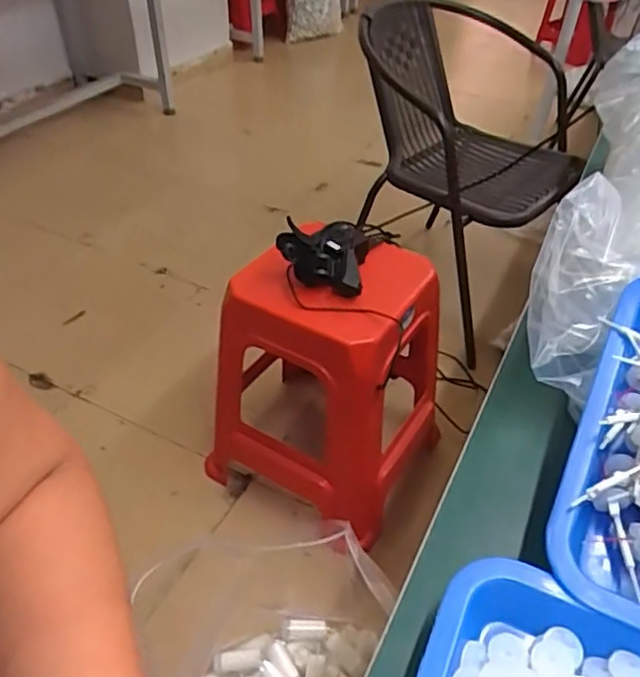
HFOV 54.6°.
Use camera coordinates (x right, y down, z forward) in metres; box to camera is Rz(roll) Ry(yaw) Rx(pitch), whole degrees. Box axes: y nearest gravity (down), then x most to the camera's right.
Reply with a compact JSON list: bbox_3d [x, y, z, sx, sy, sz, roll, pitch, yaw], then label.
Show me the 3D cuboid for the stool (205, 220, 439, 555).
[{"bbox_3d":[0.027,0.055,1.198,0.346,0.506,0.395,23,46,23],"label":"stool"}]

